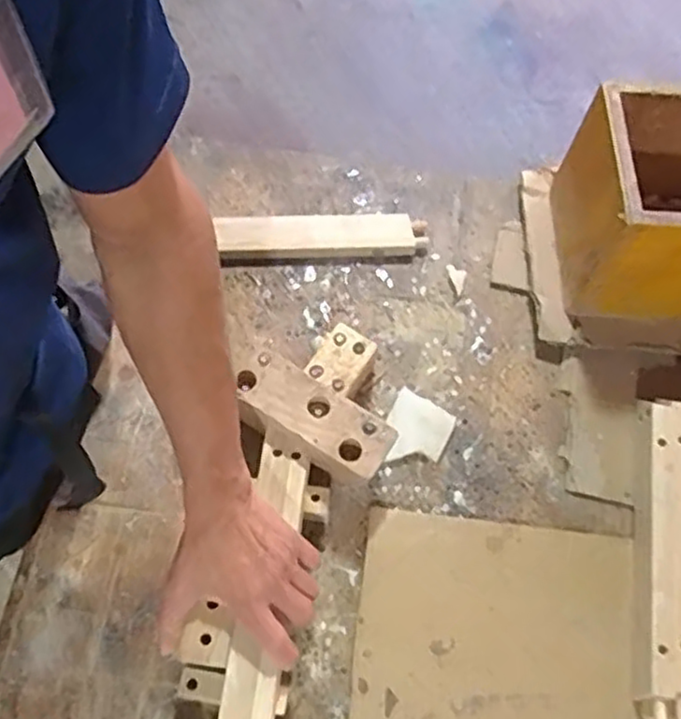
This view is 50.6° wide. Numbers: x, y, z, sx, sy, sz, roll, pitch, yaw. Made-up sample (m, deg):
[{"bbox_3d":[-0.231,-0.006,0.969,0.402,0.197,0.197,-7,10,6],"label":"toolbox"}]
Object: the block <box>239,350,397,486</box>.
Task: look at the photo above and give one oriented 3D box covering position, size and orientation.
[{"bbox_3d":[-0.030,0.057,0.685,0.156,0.034,0.067,30,68,9],"label":"block"}]

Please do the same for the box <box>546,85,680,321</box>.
[{"bbox_3d":[0.359,-0.153,0.771,0.210,0.183,0.192,1,67,-3],"label":"box"}]

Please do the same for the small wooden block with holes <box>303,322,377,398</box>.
[{"bbox_3d":[0.000,-0.001,0.725,0.052,0.019,0.071,30,68,9],"label":"small wooden block with holes"}]

